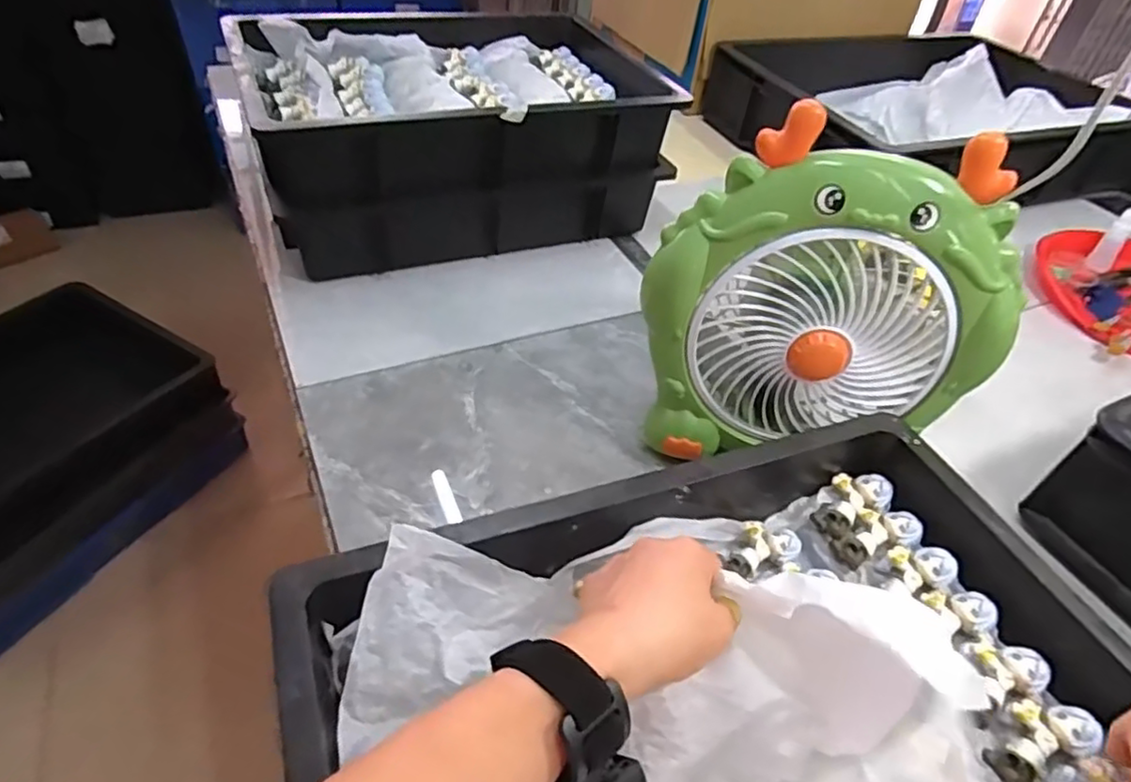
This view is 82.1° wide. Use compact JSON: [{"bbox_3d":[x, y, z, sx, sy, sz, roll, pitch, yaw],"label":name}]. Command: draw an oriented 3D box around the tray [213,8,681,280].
[{"bbox_3d":[-0.123,-0.302,0.773,0.449,0.165,0.304,-14,47,-21],"label":"tray"}]

